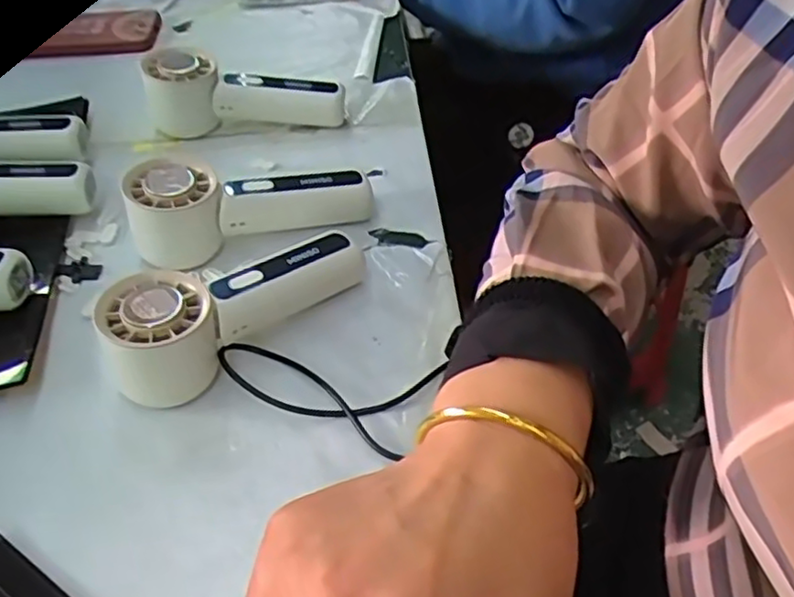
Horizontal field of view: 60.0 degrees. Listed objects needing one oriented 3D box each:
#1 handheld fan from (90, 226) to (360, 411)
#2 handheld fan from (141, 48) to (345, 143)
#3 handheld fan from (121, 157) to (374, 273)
[{"bbox_3d":[-0.091,-0.001,0.392,0.150,0.054,0.050,-35,55,-29],"label":"handheld fan"},{"bbox_3d":[-0.121,-0.167,0.556,0.153,0.050,0.054,-4,46,-4],"label":"handheld fan"},{"bbox_3d":[-0.092,-0.059,0.447,0.151,0.053,0.050,-8,46,-8],"label":"handheld fan"}]

